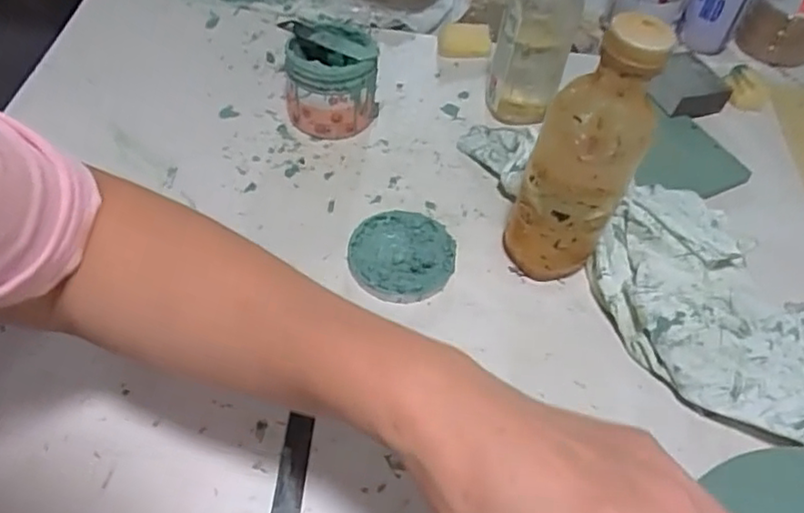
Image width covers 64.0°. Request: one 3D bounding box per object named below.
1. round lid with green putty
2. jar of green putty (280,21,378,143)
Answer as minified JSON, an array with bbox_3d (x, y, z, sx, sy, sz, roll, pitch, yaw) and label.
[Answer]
[{"bbox_3d":[0.000,-0.001,0.514,0.081,0.016,0.082,3,51,-4],"label":"round lid with green putty"},{"bbox_3d":[-0.066,-0.161,0.593,0.080,0.079,0.073,3,51,-4],"label":"jar of green putty"}]

